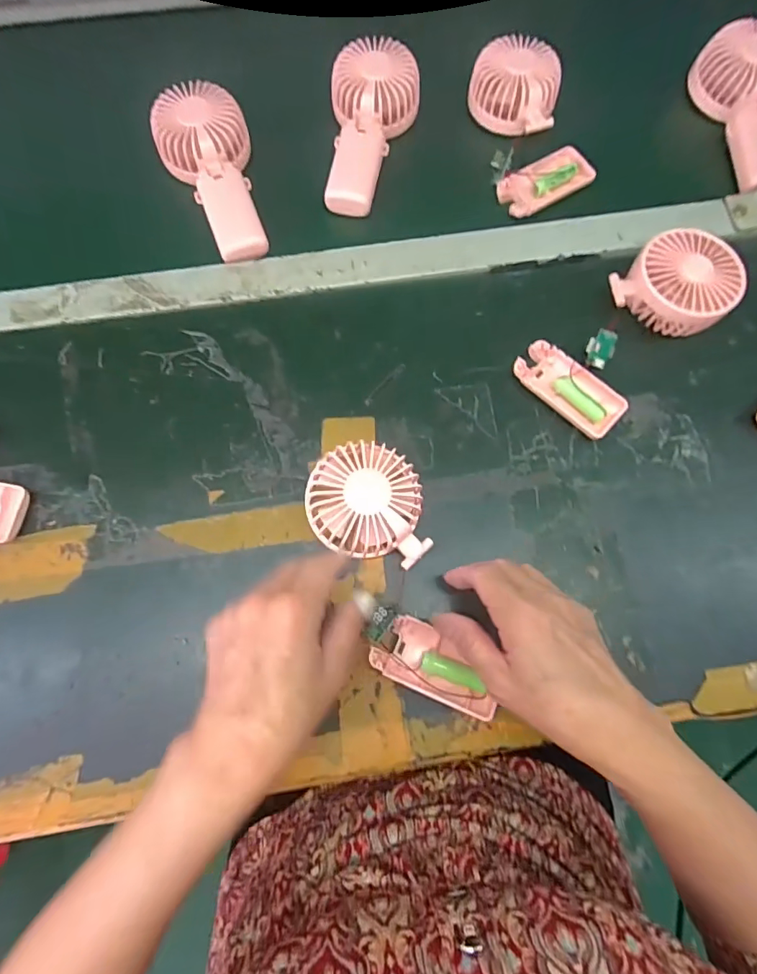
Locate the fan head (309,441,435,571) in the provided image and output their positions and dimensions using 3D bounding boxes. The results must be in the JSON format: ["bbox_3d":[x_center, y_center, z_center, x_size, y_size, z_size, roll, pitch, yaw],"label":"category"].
[{"bbox_3d":[-0.006,0.012,0.368,0.092,0.052,0.080,12,73,3],"label":"fan head"}]

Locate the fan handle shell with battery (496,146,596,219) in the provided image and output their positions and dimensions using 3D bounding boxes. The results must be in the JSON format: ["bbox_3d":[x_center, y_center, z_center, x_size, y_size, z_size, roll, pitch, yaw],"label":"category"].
[{"bbox_3d":[0.161,-0.297,0.476,0.095,0.015,0.049,-30,76,-9],"label":"fan handle shell with battery"}]

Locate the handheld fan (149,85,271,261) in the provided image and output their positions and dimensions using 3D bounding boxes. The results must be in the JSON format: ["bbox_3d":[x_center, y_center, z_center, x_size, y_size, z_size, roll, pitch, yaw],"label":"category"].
[{"bbox_3d":[-0.154,-0.296,0.453,0.085,0.041,0.173,-18,74,-6],"label":"handheld fan"}]

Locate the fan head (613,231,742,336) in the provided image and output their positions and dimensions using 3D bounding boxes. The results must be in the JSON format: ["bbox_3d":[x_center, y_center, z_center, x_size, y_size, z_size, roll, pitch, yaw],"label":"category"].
[{"bbox_3d":[0.260,-0.174,0.422,0.094,0.046,0.084,-38,77,-11],"label":"fan head"}]

